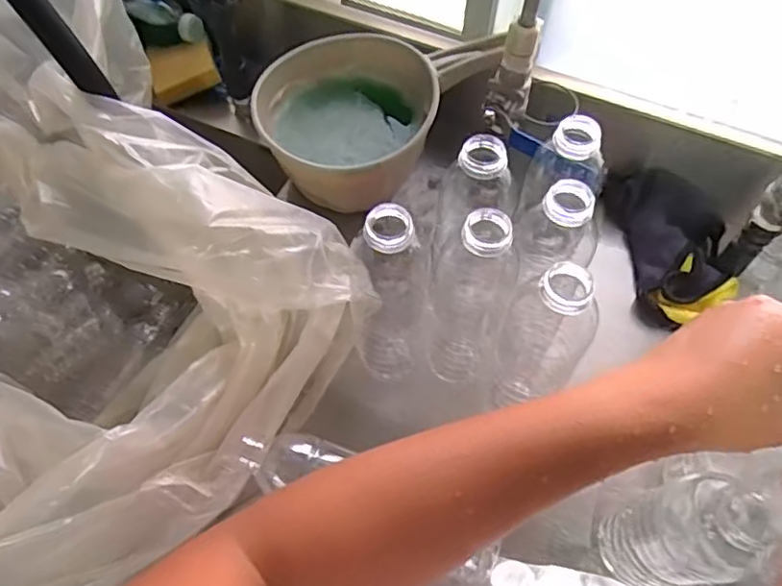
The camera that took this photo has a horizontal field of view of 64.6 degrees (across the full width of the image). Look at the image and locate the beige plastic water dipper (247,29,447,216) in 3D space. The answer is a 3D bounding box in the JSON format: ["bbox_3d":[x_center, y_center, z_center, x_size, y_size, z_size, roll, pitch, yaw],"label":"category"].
[{"bbox_3d":[0.001,-0.178,0.632,0.259,0.101,0.157,-4,59,-3],"label":"beige plastic water dipper"}]

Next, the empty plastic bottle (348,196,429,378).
[{"bbox_3d":[0.001,-0.002,0.490,0.052,0.206,0.060,2,59,0],"label":"empty plastic bottle"}]

